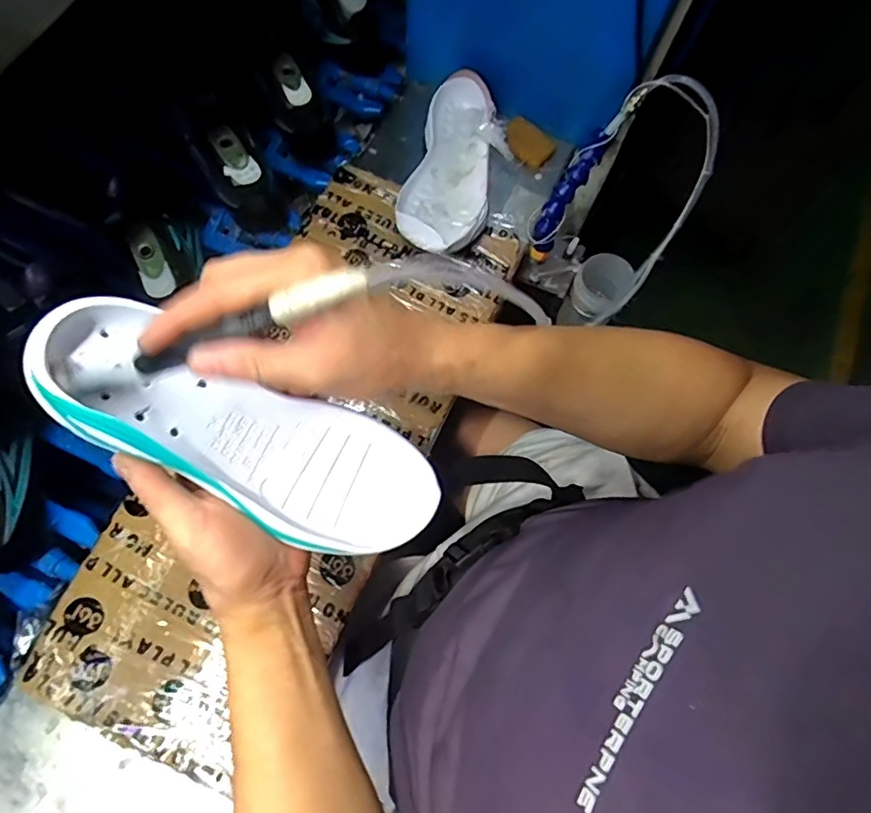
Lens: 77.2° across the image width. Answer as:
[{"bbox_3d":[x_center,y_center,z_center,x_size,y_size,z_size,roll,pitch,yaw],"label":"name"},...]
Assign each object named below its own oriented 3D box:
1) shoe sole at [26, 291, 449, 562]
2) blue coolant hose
[{"bbox_3d":[-0.110,0.020,0.332,0.237,0.029,0.088,29,65,-22],"label":"shoe sole"},{"bbox_3d":[0.139,-0.223,0.593,0.026,0.152,0.032,43,43,17],"label":"blue coolant hose"}]

